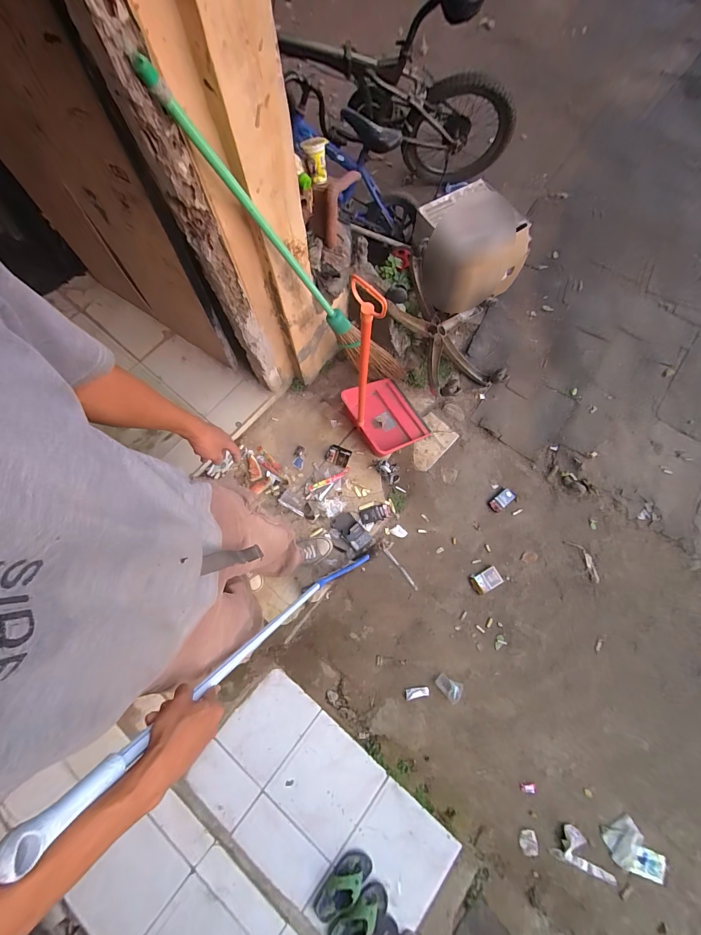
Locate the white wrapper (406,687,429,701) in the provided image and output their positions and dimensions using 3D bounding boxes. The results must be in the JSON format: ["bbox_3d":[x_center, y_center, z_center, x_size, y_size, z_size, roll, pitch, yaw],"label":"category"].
[{"bbox_3d":[0.239,0.807,1.224,0.083,0.015,0.038,-8,75,-3],"label":"white wrapper"}]

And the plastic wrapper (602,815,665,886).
[{"bbox_3d":[0.918,1.247,1.109,0.127,0.012,0.194,-38,79,-10],"label":"plastic wrapper"}]

